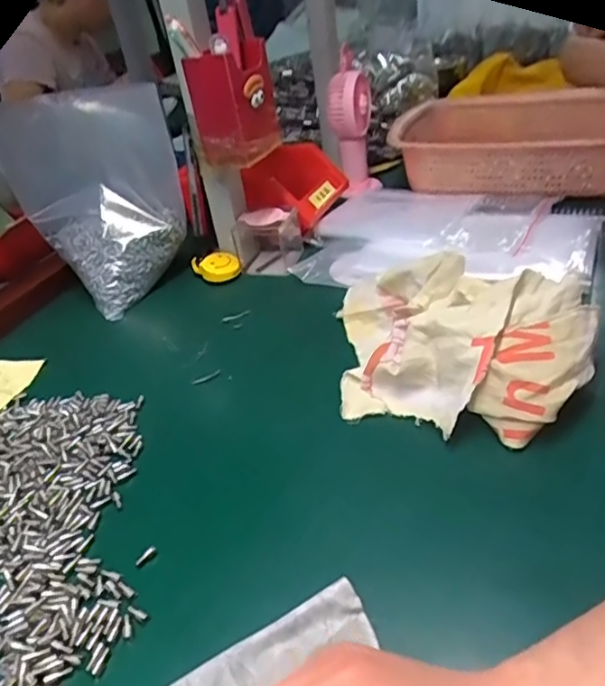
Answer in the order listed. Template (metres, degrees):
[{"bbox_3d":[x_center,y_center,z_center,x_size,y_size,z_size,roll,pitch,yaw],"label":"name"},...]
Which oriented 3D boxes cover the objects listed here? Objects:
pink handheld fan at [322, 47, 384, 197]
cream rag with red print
[{"bbox_3d":[0.066,-0.272,0.754,0.072,0.157,0.064,-5,34,8],"label":"pink handheld fan"},{"bbox_3d":[0.111,-0.004,0.441,0.191,0.083,0.163,2,36,17],"label":"cream rag with red print"}]

